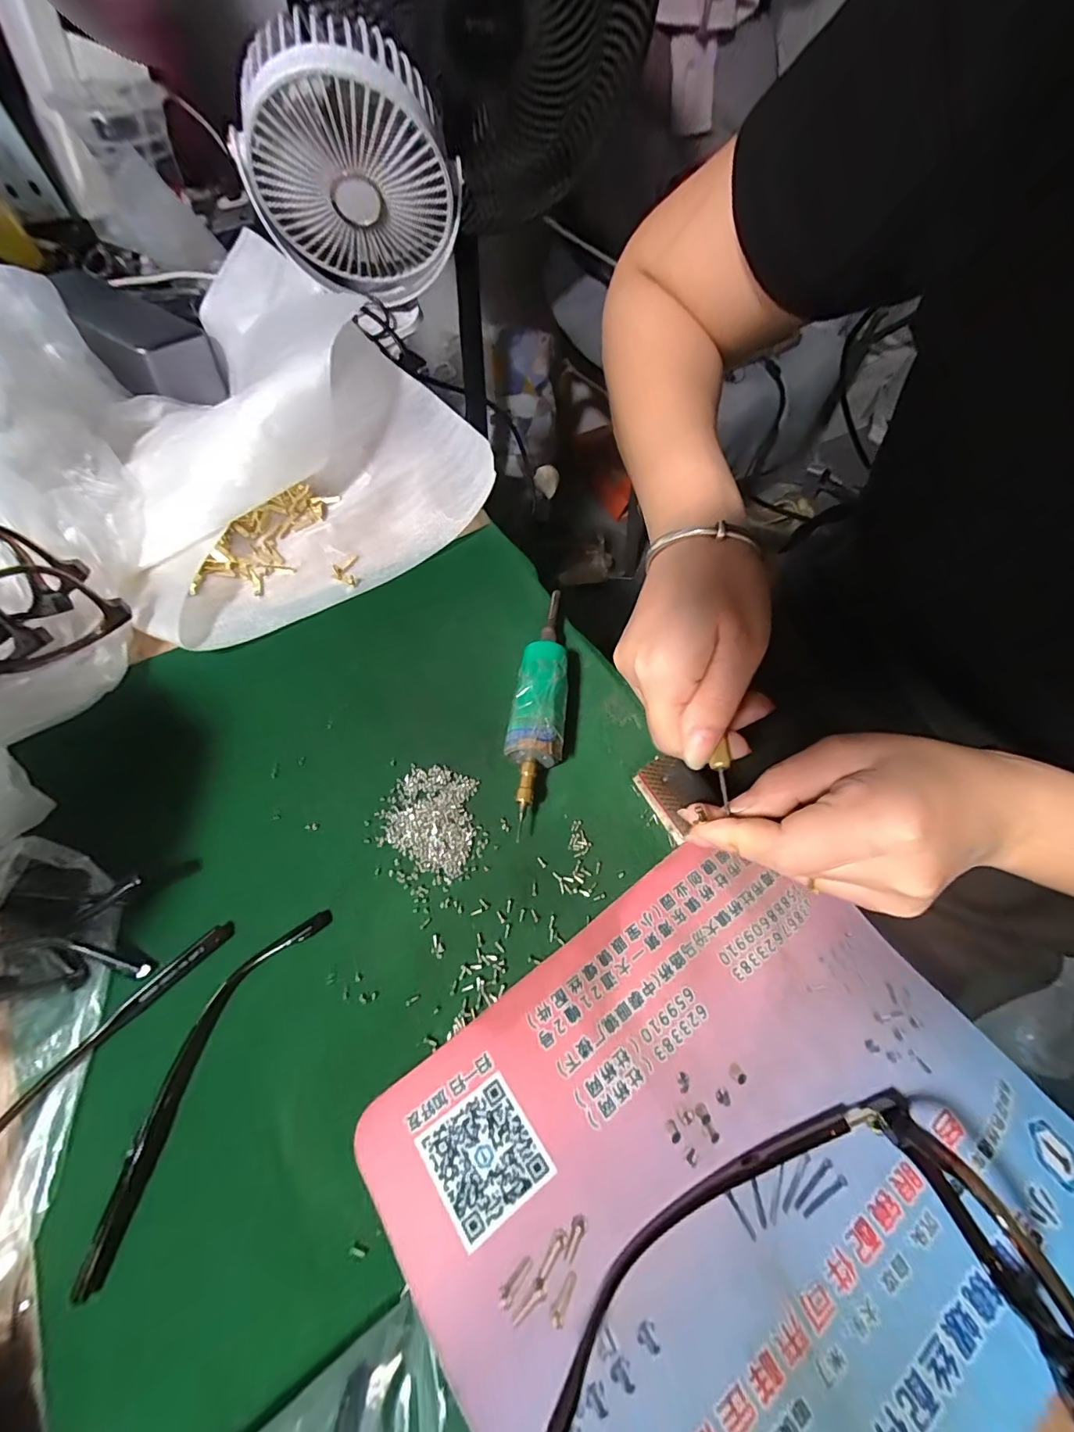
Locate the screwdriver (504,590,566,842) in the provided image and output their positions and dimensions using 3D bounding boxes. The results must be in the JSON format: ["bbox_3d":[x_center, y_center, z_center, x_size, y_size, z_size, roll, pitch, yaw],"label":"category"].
[{"bbox_3d":[0.002,-0.014,0.259,0.026,0.028,0.139,6,63,1],"label":"screwdriver"}]

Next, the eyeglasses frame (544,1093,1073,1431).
[{"bbox_3d":[0.102,0.223,0.135,0.173,0.034,0.151,-19,65,-11],"label":"eyeglasses frame"}]

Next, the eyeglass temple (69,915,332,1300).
[{"bbox_3d":[-0.135,0.140,0.192,0.025,0.004,0.133,24,65,10],"label":"eyeglass temple"}]

